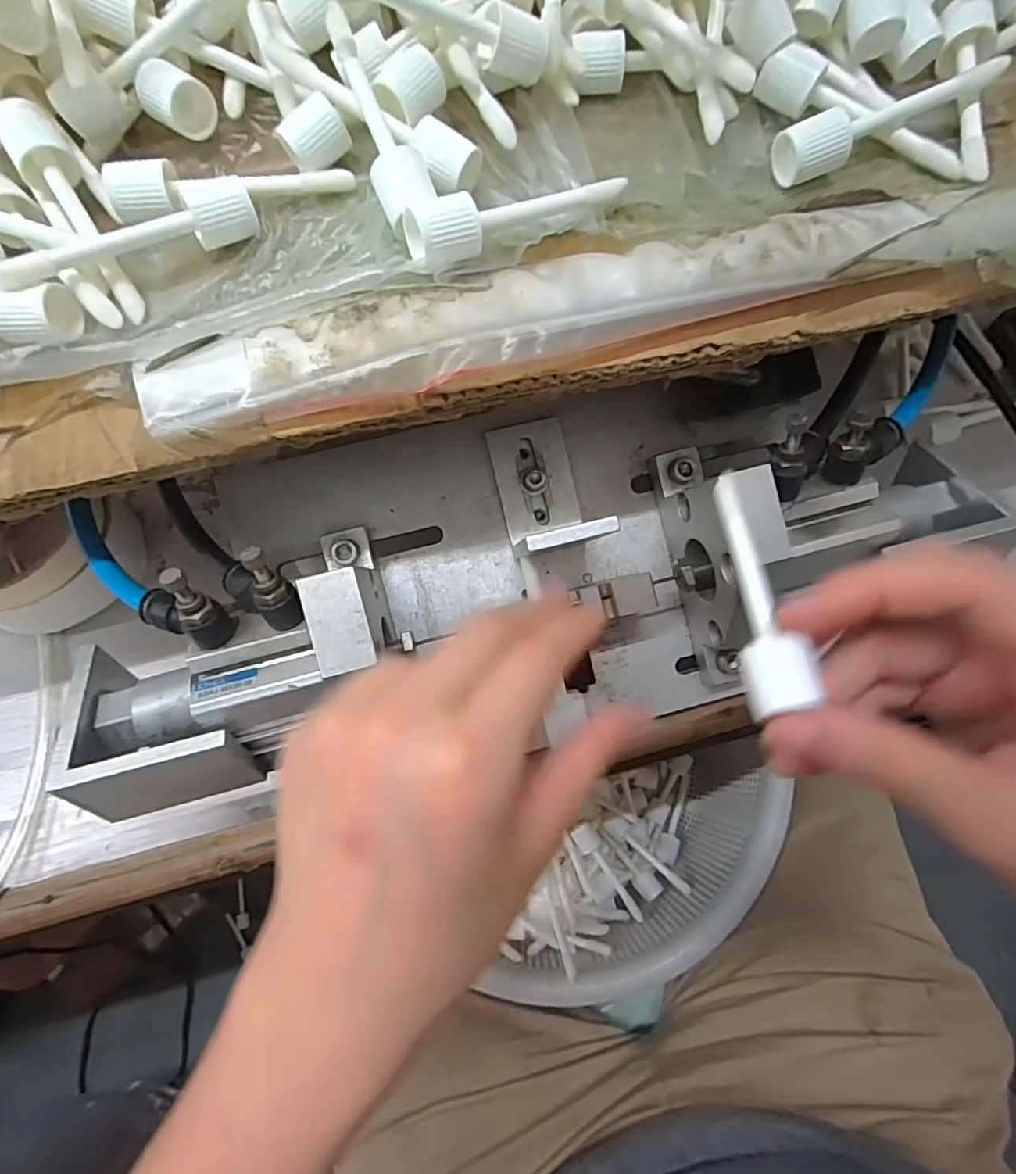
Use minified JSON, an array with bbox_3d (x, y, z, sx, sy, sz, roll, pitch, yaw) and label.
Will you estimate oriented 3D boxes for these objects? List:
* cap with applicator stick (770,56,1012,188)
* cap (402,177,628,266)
[{"bbox_3d":[0.136,-0.170,0.212,0.081,0.018,0.019,-23,74,-7],"label":"cap with applicator stick"},{"bbox_3d":[0.000,-0.125,0.196,0.082,0.018,0.019,-31,79,-26],"label":"cap"}]

